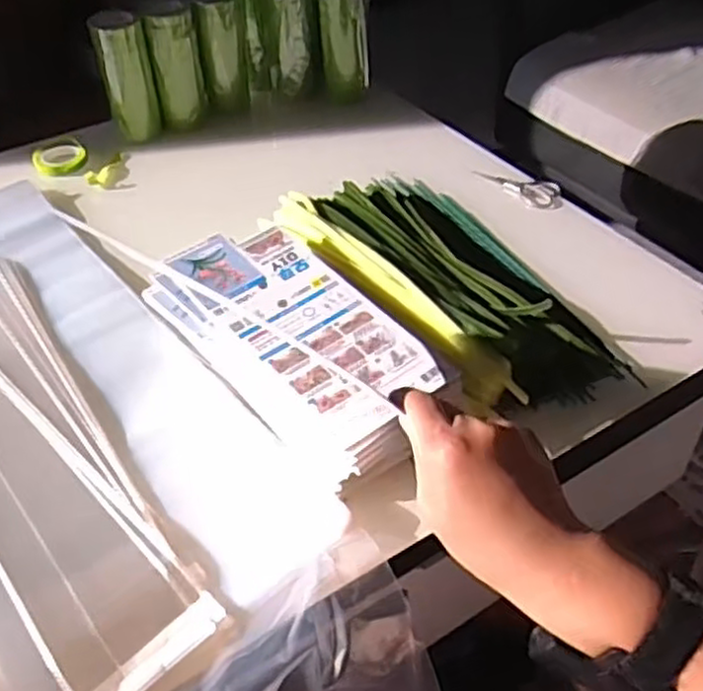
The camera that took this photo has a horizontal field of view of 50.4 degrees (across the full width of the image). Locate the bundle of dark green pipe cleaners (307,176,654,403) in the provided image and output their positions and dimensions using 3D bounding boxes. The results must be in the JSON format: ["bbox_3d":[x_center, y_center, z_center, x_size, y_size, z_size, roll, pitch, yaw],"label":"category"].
[{"bbox_3d":[0.090,-0.080,0.713,0.167,0.057,0.368,-20,46,-16],"label":"bundle of dark green pipe cleaners"}]

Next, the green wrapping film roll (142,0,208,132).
[{"bbox_3d":[-0.225,-0.360,0.969,0.061,0.150,0.057,-2,44,2],"label":"green wrapping film roll"}]

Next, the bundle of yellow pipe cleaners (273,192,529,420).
[{"bbox_3d":[0.027,-0.053,0.666,0.045,0.026,0.325,-26,48,-21],"label":"bundle of yellow pipe cleaners"}]

